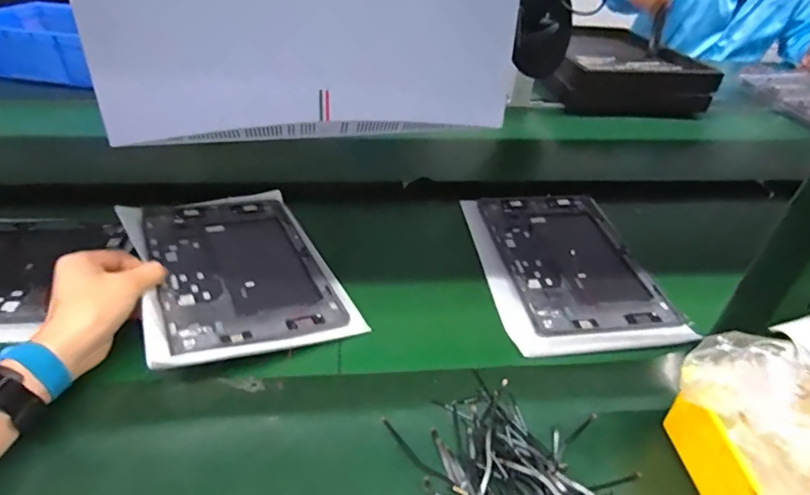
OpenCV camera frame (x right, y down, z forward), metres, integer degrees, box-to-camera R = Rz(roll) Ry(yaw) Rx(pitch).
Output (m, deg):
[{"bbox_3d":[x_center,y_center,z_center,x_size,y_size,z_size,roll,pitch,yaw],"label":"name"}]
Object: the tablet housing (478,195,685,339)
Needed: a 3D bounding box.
[{"bbox_3d":[0.205,0.009,0.619,0.169,0.004,0.259,-3,38,-8],"label":"tablet housing"}]

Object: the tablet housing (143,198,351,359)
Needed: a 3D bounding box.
[{"bbox_3d":[-0.183,0.019,0.550,0.166,0.011,0.260,-9,37,-29],"label":"tablet housing"}]

